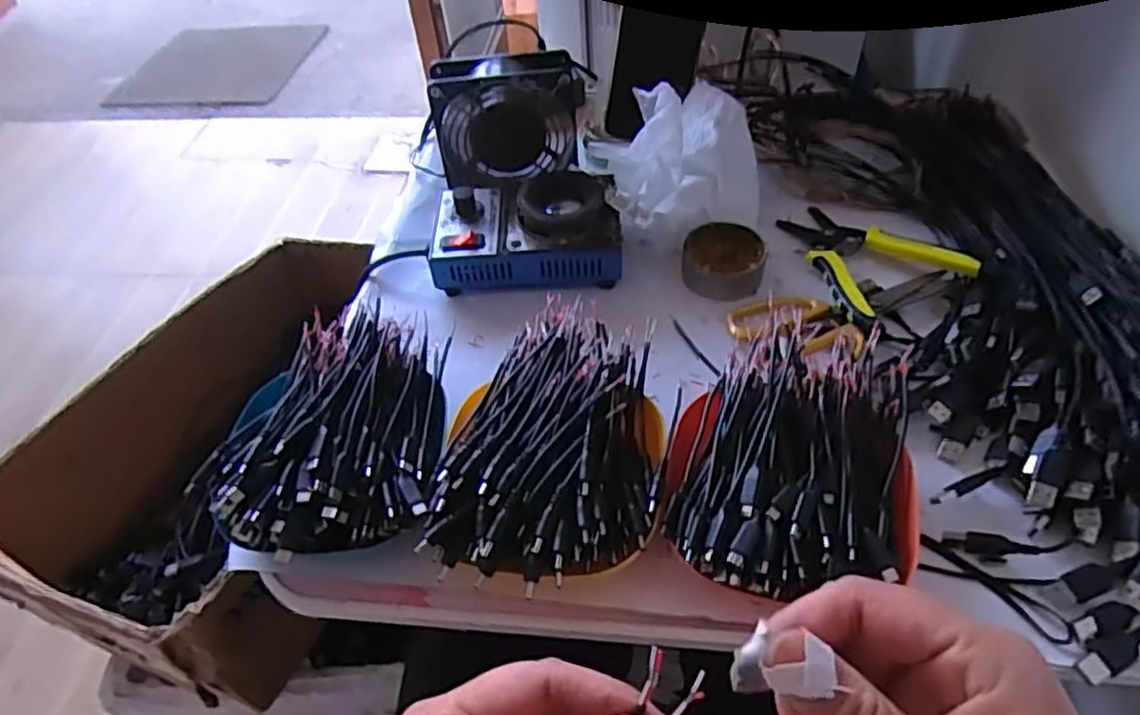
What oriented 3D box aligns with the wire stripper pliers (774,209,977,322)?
[{"bbox_3d":[0.229,-0.087,0.562,0.108,0.019,0.142,-18,51,-11],"label":"wire stripper pliers"}]

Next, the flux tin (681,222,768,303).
[{"bbox_3d":[0.123,-0.079,0.571,0.063,0.025,0.057,10,51,13],"label":"flux tin"}]

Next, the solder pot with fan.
[{"bbox_3d":[-0.042,-0.163,0.595,0.148,0.099,0.199,-5,49,0],"label":"solder pot with fan"}]

